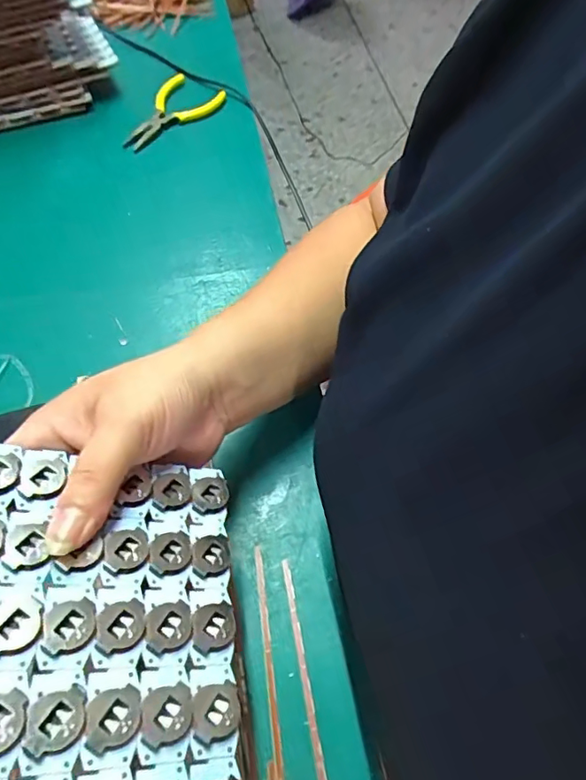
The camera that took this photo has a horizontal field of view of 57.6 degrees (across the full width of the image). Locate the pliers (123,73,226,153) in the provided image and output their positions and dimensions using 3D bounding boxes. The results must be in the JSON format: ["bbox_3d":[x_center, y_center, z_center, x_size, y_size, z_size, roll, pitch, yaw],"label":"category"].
[{"bbox_3d":[-0.125,-0.281,0.544,0.065,0.017,0.110,26,61,14],"label":"pliers"}]

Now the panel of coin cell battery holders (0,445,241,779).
[{"bbox_3d":[-0.073,0.087,0.196,0.104,0.005,0.142,11,46,-22],"label":"panel of coin cell battery holders"}]

